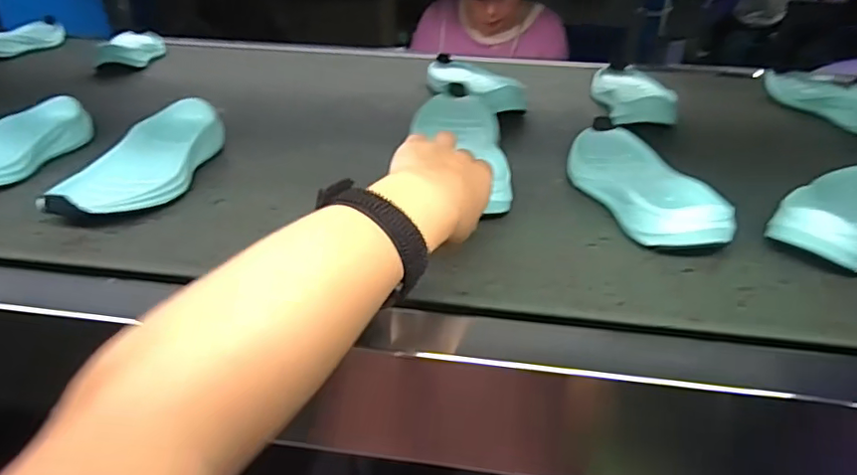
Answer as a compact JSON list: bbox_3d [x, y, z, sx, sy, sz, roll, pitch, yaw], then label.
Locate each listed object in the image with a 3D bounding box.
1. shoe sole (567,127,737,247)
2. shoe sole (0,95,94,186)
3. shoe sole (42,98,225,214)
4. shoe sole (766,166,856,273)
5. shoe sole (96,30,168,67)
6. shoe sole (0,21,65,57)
[{"bbox_3d":[0.188,-0.057,0.506,0.078,0.038,0.207,-1,34,-7],"label":"shoe sole"},{"bbox_3d":[-0.409,-0.089,0.533,0.068,0.036,0.184,10,34,10],"label":"shoe sole"},{"bbox_3d":[-0.257,-0.074,0.515,0.078,0.038,0.219,7,34,6],"label":"shoe sole"},{"bbox_3d":[0.374,-0.026,0.477,0.218,0.038,0.083,-20,40,-31],"label":"shoe sole"},{"bbox_3d":[-0.490,-0.322,0.922,0.085,0.038,0.209,-6,35,-14],"label":"shoe sole"},{"bbox_3d":[-0.696,-0.342,0.950,0.068,0.033,0.179,12,34,12],"label":"shoe sole"}]

